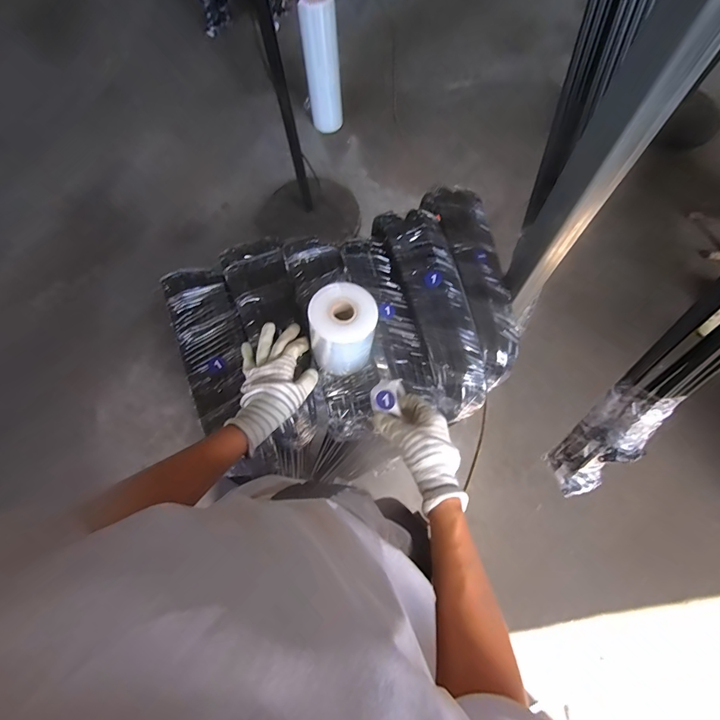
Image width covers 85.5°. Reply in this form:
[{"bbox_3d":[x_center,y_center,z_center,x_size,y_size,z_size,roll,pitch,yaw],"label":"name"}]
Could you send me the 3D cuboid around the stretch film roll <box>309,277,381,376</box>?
[{"bbox_3d":[-0.020,-0.036,0.503,0.078,0.099,0.087,21,74,9],"label":"stretch film roll"}]

